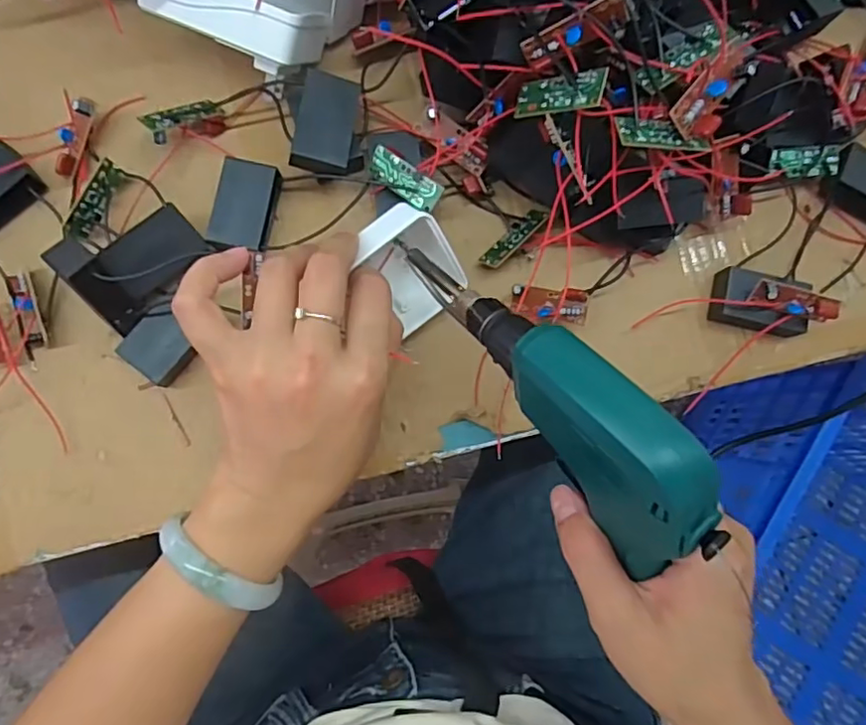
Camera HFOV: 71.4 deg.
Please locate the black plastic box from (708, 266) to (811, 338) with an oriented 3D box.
[{"bbox_3d":[0.184,-0.033,0.335,0.049,0.024,0.031,12,83,-1],"label":"black plastic box"}]

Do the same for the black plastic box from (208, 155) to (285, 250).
[{"bbox_3d":[-0.103,-0.085,0.332,0.030,0.016,0.047,10,84,-1],"label":"black plastic box"}]

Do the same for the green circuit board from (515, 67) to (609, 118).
[{"bbox_3d":[0.056,-0.118,0.265,0.007,0.045,0.016,26,81,-45],"label":"green circuit board"}]

